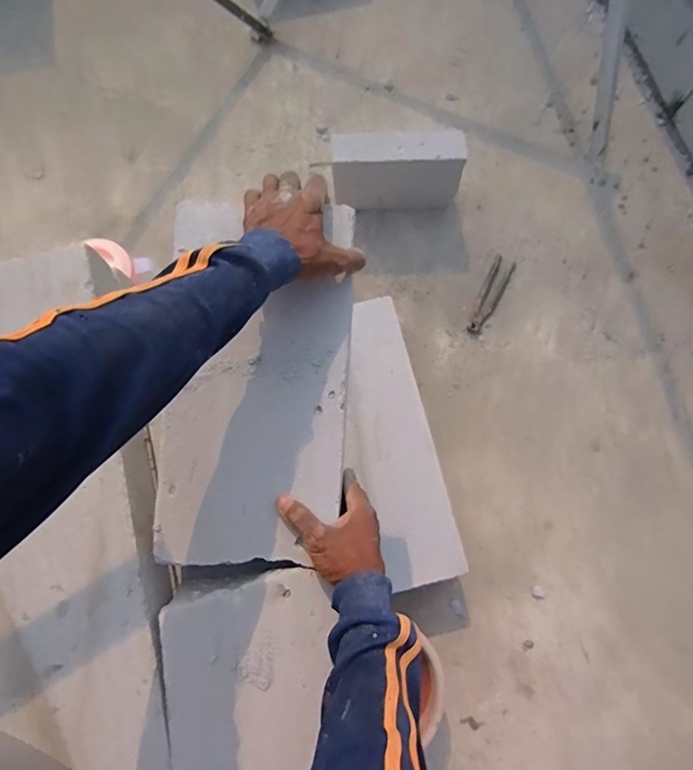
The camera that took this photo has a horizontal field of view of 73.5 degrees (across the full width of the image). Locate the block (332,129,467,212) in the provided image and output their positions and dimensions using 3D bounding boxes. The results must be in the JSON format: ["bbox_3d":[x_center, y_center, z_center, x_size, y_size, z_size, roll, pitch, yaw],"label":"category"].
[{"bbox_3d":[0.122,-0.526,1.146,0.320,0.230,0.083,-1,78,1],"label":"block"}]

